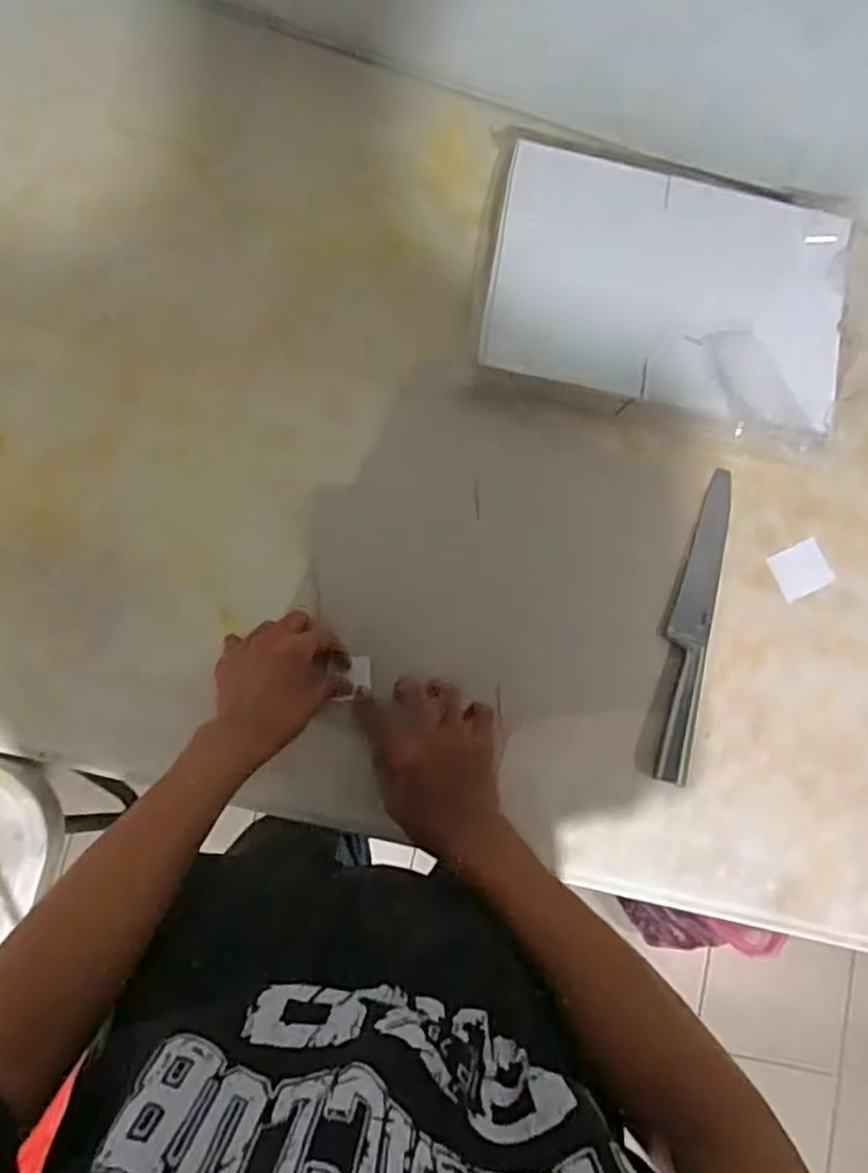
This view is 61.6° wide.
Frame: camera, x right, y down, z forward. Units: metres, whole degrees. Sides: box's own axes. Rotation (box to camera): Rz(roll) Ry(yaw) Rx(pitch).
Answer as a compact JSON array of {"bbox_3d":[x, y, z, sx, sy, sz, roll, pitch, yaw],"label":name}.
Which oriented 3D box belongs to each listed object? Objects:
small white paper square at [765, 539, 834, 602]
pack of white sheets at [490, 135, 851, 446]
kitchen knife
[{"bbox_3d":[0.378,-0.018,0.752,0.061,0.009,0.052,-22,88,-9],"label":"small white paper square"},{"bbox_3d":[0.235,-0.287,0.719,0.364,0.053,0.233,14,80,-6],"label":"pack of white sheets"},{"bbox_3d":[0.257,0.032,0.712,0.041,0.016,0.314,15,80,-6],"label":"kitchen knife"}]

